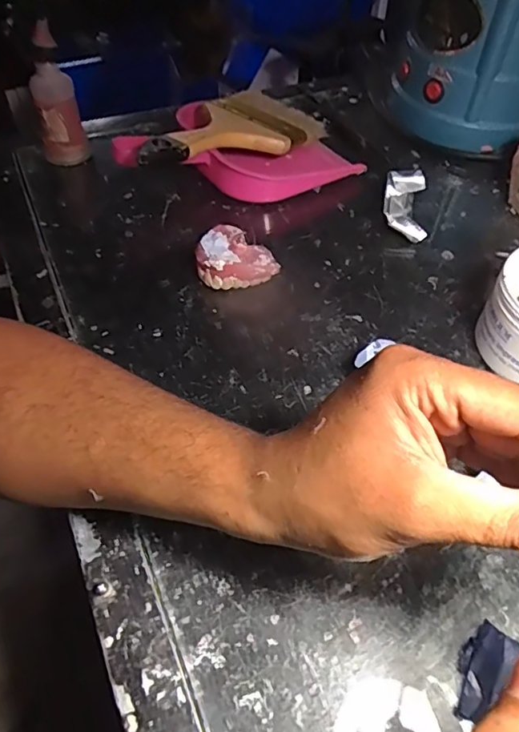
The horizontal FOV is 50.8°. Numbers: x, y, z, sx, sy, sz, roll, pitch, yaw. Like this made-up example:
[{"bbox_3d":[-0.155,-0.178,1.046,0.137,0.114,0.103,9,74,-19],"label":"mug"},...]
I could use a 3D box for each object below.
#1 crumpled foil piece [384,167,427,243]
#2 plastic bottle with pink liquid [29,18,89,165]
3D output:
[{"bbox_3d":[0.124,-0.137,0.467,0.033,0.031,0.064,7,52,4],"label":"crumpled foil piece"},{"bbox_3d":[-0.184,-0.230,0.500,0.038,0.087,0.042,-16,54,-14],"label":"plastic bottle with pink liquid"}]

